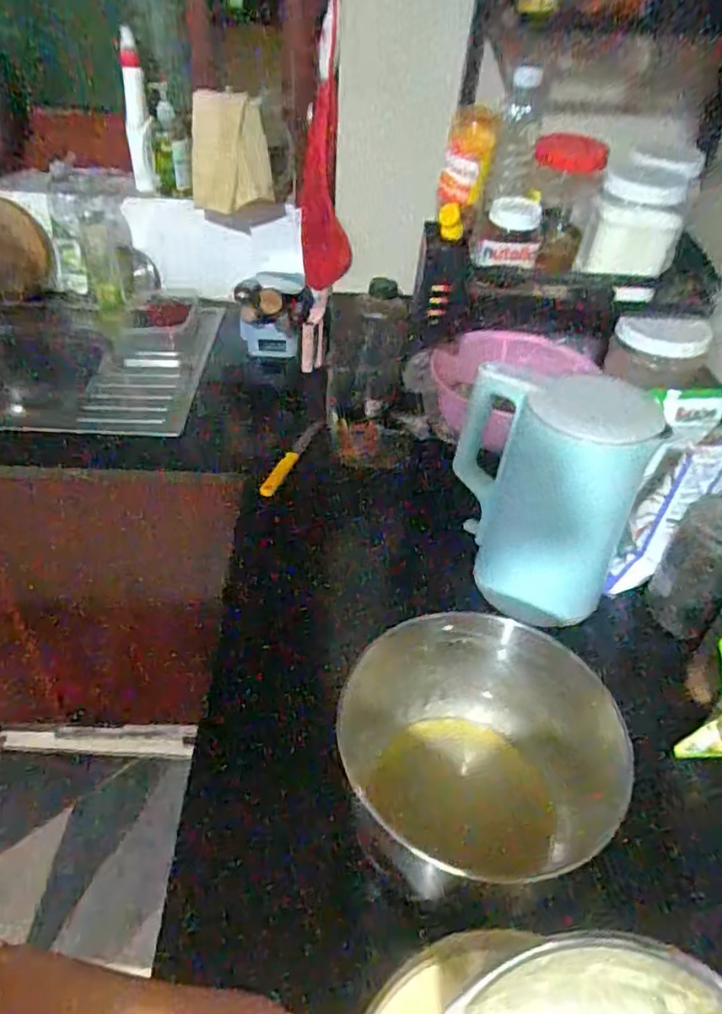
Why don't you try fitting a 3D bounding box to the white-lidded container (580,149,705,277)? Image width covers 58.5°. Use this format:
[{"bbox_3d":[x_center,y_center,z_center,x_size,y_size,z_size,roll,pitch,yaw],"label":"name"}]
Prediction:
[{"bbox_3d":[0.332,-0.348,0.774,0.107,0.106,0.114,16,41,16],"label":"white-lidded container"}]

